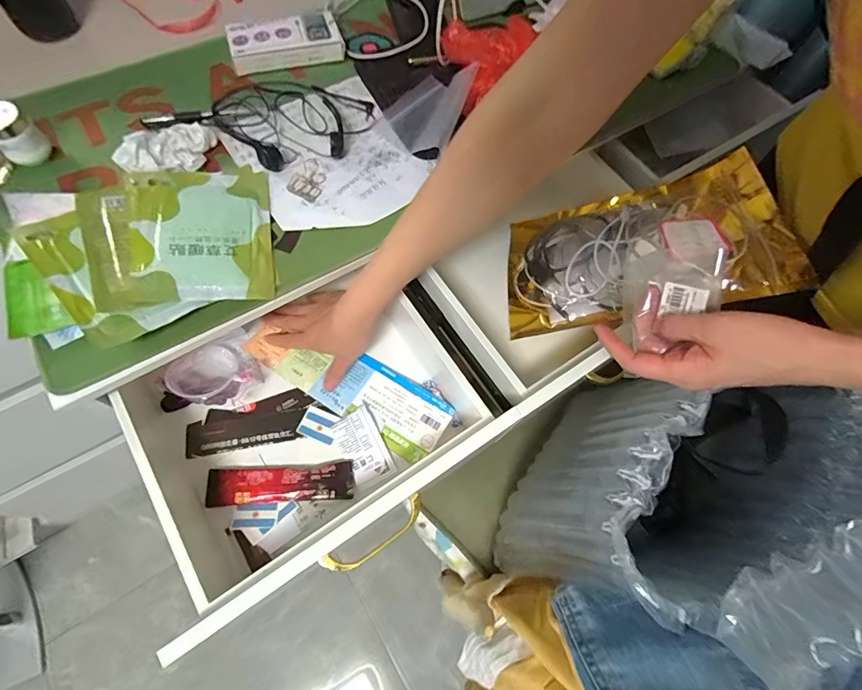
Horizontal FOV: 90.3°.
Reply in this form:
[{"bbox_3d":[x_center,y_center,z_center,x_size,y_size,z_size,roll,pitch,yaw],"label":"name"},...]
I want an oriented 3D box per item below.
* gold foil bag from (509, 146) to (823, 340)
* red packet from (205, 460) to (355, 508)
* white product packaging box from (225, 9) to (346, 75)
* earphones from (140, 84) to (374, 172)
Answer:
[{"bbox_3d":[0.232,-0.114,0.499,0.287,0.029,0.188,-10,57,24],"label":"gold foil bag"},{"bbox_3d":[-0.154,0.142,0.442,0.143,0.012,0.036,-3,65,-5],"label":"red packet"},{"bbox_3d":[-0.183,-0.383,0.543,0.135,0.032,0.057,-13,67,-9],"label":"white product packaging box"},{"bbox_3d":[-0.192,-0.273,0.491,0.218,0.026,0.146,24,66,8],"label":"earphones"}]

